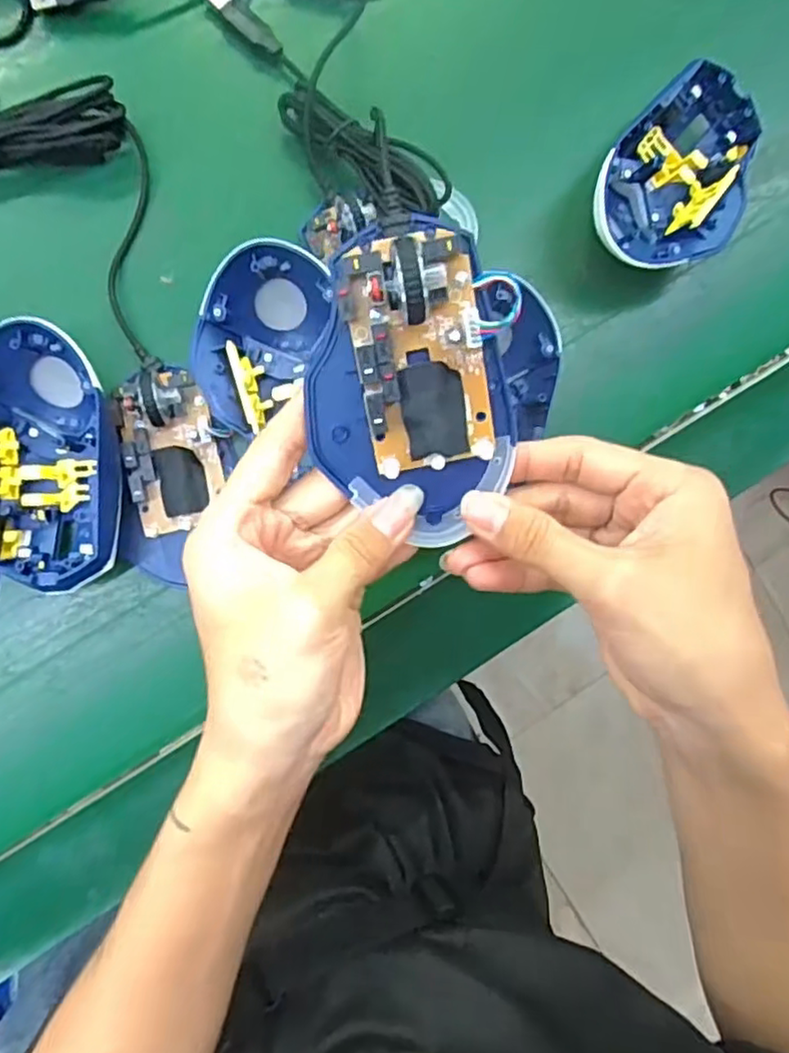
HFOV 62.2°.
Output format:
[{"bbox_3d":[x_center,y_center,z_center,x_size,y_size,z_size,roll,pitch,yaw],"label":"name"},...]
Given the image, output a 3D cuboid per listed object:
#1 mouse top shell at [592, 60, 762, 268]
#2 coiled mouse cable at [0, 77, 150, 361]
[{"bbox_3d":[0.154,-0.187,0.350,0.095,0.037,0.076,-44,95,-5],"label":"mouse top shell"},{"bbox_3d":[-0.181,-0.150,0.318,0.113,0.020,0.121,1,89,-7],"label":"coiled mouse cable"}]

